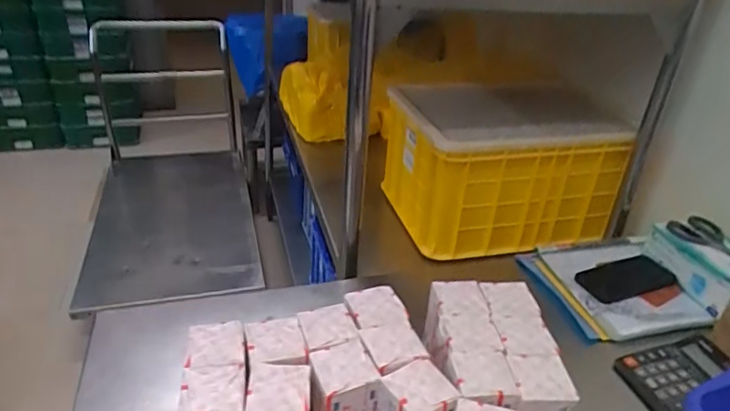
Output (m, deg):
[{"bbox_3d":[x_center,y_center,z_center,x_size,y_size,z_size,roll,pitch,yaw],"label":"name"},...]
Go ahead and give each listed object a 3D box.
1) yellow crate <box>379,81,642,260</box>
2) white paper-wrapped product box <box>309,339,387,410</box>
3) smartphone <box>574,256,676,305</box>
[{"bbox_3d":[0.284,-0.096,1.199,0.417,0.247,0.351,-6,31,-16],"label":"yellow crate"},{"bbox_3d":[-0.027,0.228,0.629,0.076,0.117,0.073,-6,32,-14],"label":"white paper-wrapped product box"},{"bbox_3d":[0.457,0.126,0.944,0.173,0.015,0.087,-10,33,-19],"label":"smartphone"}]

